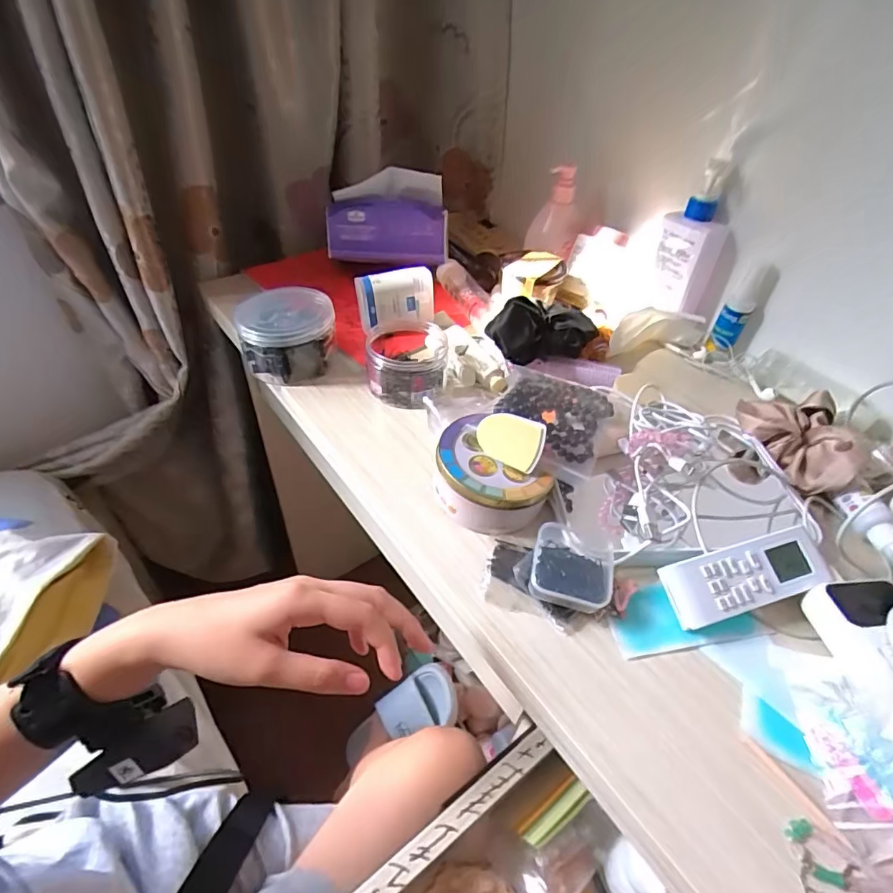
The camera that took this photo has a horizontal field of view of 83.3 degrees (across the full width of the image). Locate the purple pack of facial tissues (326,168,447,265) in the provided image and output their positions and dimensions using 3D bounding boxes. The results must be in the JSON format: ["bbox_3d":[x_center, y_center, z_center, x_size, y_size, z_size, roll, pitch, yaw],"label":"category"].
[{"bbox_3d":[-0.073,-0.290,0.634,0.145,0.096,0.062,2,44,-3],"label":"purple pack of facial tissues"}]

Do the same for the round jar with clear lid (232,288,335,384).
[{"bbox_3d":[-0.165,-0.118,0.524,0.092,0.062,0.096,3,44,-3],"label":"round jar with clear lid"}]

